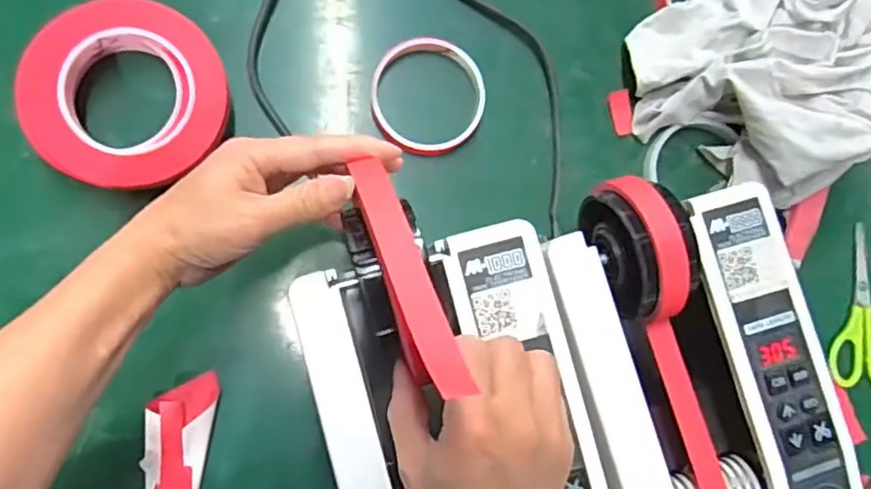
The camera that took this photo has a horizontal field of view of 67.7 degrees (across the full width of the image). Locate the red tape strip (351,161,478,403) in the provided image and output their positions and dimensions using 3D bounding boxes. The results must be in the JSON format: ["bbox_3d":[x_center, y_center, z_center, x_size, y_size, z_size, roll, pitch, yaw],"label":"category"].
[{"bbox_3d":[-0.014,0.009,0.272,0.019,0.009,0.123,-17,53,-8],"label":"red tape strip"}]

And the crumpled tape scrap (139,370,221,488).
[{"bbox_3d":[-0.176,0.142,0.439,0.043,0.020,0.109,12,84,-6],"label":"crumpled tape scrap"}]

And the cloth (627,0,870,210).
[{"bbox_3d":[0.271,-0.164,0.493,0.193,0.070,0.237,29,82,-4],"label":"cloth"}]

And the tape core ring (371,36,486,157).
[{"bbox_3d":[-0.005,-0.110,0.482,0.083,0.009,0.087,1,85,-7],"label":"tape core ring"}]

